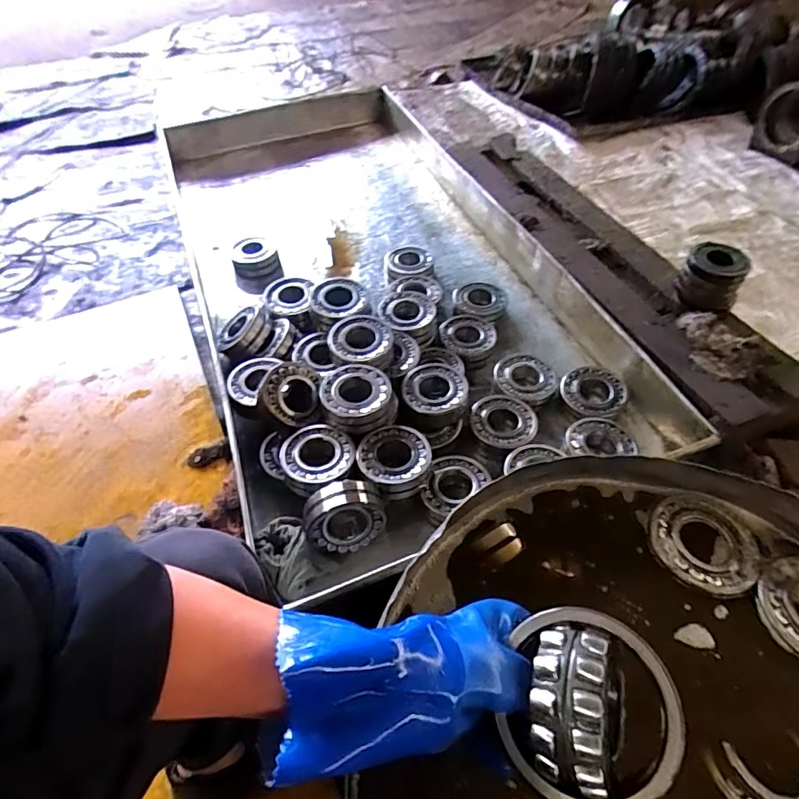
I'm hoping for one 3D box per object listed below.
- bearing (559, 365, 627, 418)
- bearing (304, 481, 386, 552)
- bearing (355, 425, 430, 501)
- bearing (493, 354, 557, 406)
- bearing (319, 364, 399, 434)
[{"bbox_3d":[0.339,-0.016,0.849,0.104,0.018,0.097,-7,64,14],"label":"bearing"},{"bbox_3d":[-0.079,0.159,0.688,0.108,0.097,0.058,-12,51,-9],"label":"bearing"},{"bbox_3d":[-0.006,0.093,0.739,0.109,0.034,0.105,0,50,1],"label":"bearing"},{"bbox_3d":[0.228,-0.040,0.882,0.104,0.037,0.104,0,50,1],"label":"bearing"},{"bbox_3d":[-0.065,-0.002,0.764,0.108,0.048,0.105,0,50,1],"label":"bearing"}]

